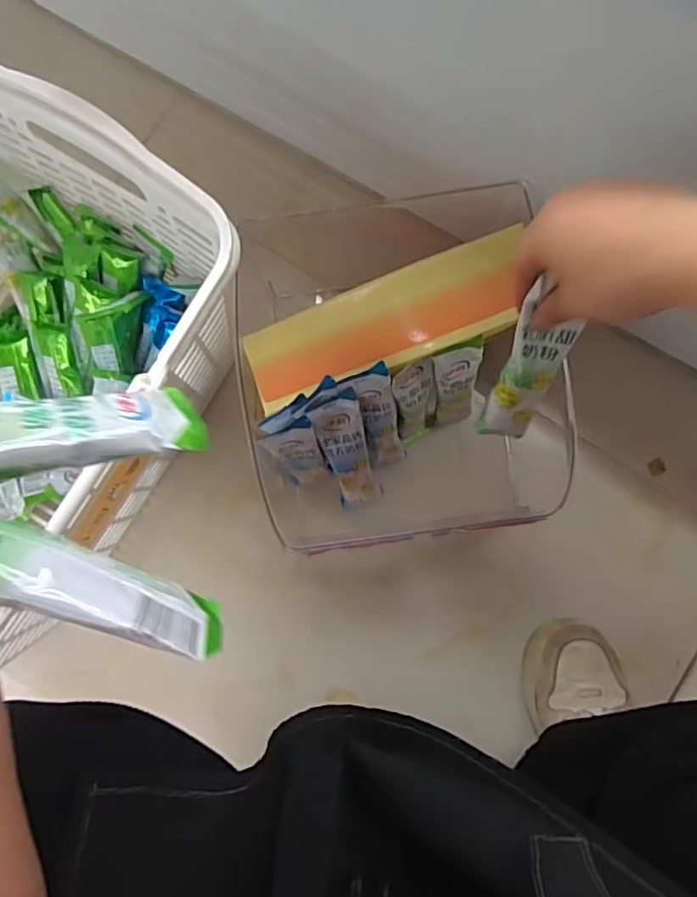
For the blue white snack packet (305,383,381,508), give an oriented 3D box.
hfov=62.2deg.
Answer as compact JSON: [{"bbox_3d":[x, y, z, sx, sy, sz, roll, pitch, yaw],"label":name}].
[{"bbox_3d":[0.001,0.010,0.531,0.039,0.162,0.014,-17,51,-1],"label":"blue white snack packet"}]

